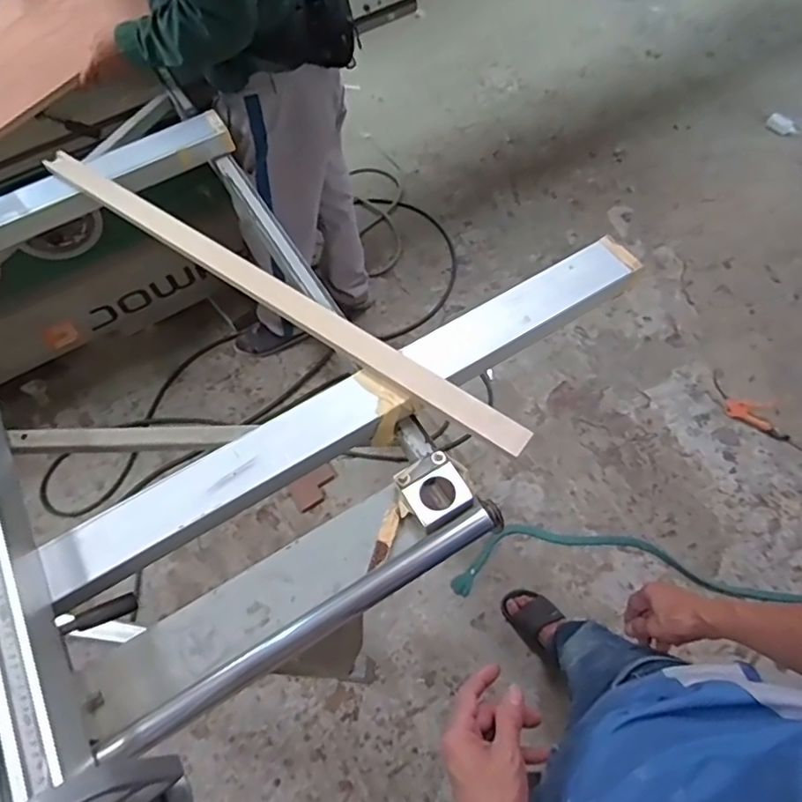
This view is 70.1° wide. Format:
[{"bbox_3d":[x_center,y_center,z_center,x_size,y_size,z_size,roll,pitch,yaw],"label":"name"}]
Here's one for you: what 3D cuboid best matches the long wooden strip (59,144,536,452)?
[{"bbox_3d":[-0.199,-0.158,0.770,0.840,0.017,0.038,32,73,17],"label":"long wooden strip"}]

